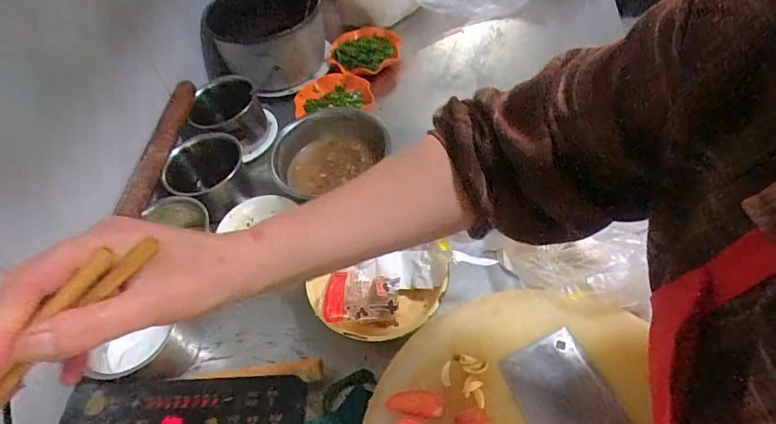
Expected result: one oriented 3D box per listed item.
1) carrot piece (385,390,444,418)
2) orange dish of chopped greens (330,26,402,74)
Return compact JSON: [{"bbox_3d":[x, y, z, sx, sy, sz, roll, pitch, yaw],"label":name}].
[{"bbox_3d":[0.029,0.211,0.497,0.063,0.015,0.031,1,53,6],"label":"carrot piece"},{"bbox_3d":[-0.043,-0.343,0.957,0.149,0.056,0.116,-17,54,-4],"label":"orange dish of chopped greens"}]

